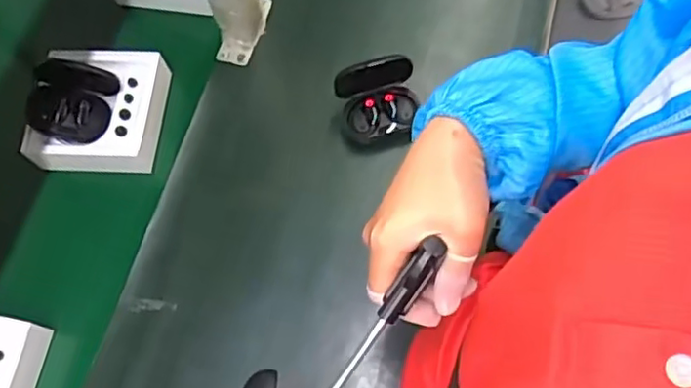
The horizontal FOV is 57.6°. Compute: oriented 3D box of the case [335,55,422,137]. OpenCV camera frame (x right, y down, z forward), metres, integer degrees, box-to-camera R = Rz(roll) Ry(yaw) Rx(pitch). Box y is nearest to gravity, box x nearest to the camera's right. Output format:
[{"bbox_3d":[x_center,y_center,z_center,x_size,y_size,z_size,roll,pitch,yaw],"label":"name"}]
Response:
[{"bbox_3d":[0.038,-0.098,0.694,0.087,0.069,0.072,-14,65,-3],"label":"case"}]

